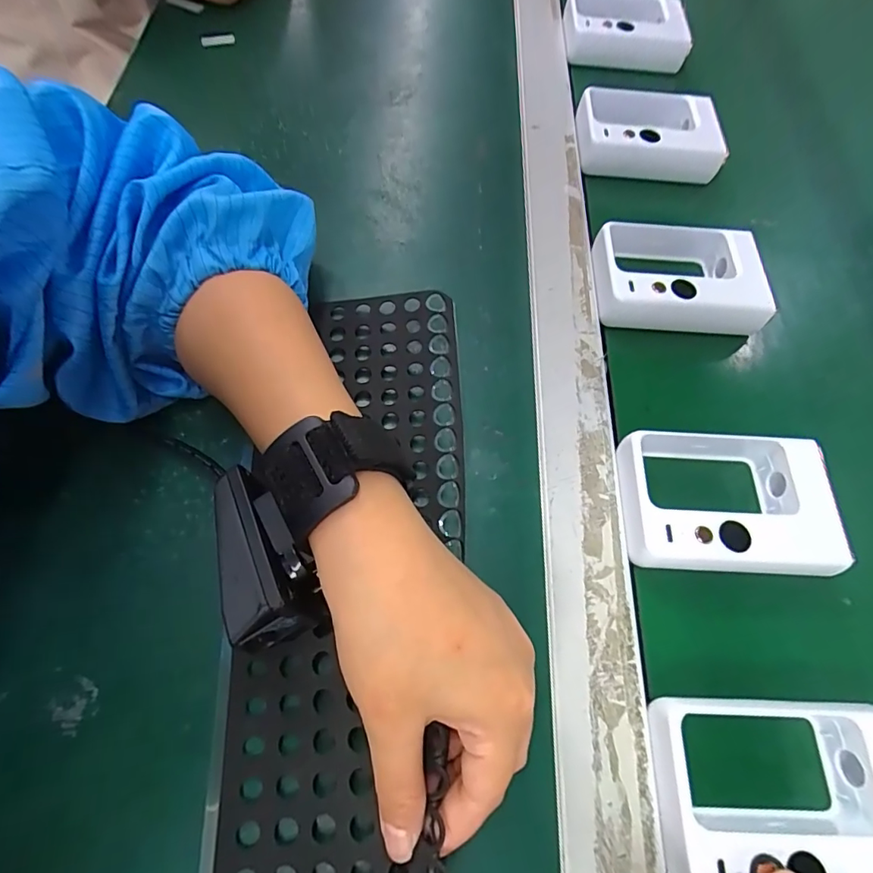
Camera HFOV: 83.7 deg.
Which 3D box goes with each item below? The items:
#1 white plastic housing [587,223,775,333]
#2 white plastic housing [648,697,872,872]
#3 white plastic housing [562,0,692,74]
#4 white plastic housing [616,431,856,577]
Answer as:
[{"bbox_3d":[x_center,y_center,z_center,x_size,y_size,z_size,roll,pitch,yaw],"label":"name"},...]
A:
[{"bbox_3d":[0.143,-0.098,0.292,0.093,0.022,0.064,5,65,-3],"label":"white plastic housing"},{"bbox_3d":[0.135,0.140,0.191,0.098,0.024,0.065,2,66,-1],"label":"white plastic housing"},{"bbox_3d":[0.155,-0.339,0.405,0.096,0.029,0.069,8,66,2],"label":"white plastic housing"},{"bbox_3d":[0.137,0.032,0.237,0.101,0.019,0.066,2,66,-1],"label":"white plastic housing"}]

